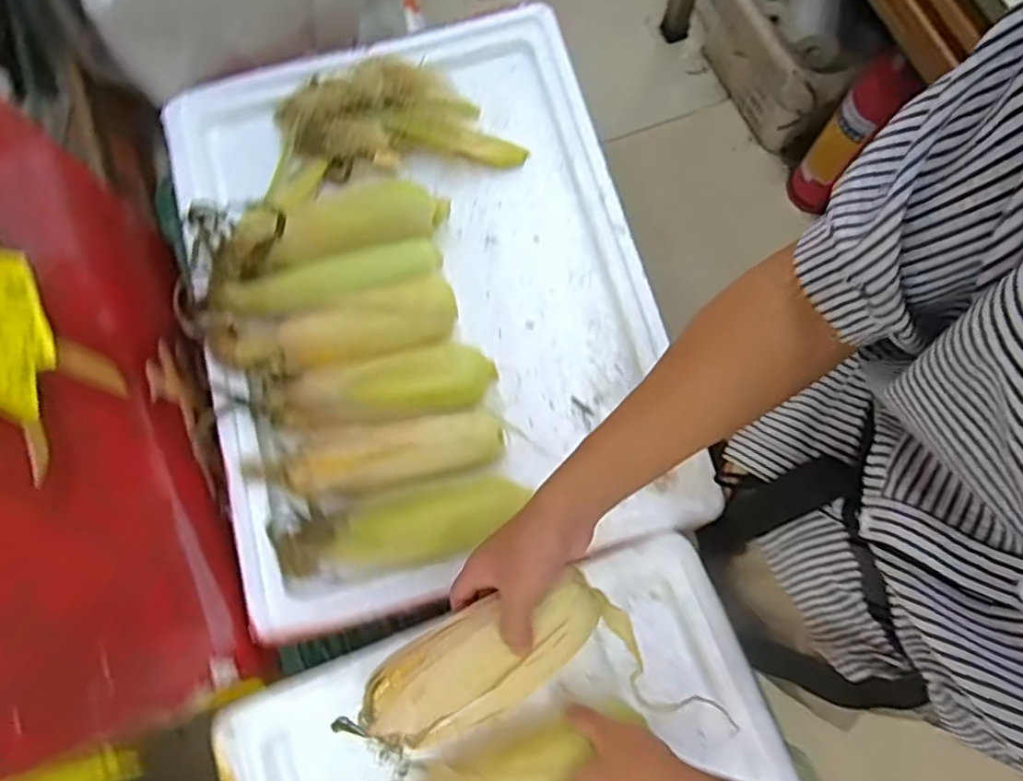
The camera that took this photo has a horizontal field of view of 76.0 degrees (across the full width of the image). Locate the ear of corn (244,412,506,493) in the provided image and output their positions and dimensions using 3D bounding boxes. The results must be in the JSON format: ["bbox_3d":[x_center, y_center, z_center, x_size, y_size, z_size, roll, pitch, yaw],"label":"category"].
[{"bbox_3d":[-0.124,0.070,0.616,0.231,0.040,0.056,-14,76,-4],"label":"ear of corn"}]

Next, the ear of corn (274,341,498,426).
[{"bbox_3d":[-0.122,0.001,0.640,0.206,0.052,0.063,-10,75,-3],"label":"ear of corn"}]

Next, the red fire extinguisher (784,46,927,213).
[{"bbox_3d":[0.663,-0.495,1.310,0.089,0.389,0.095,28,77,7],"label":"red fire extinguisher"}]

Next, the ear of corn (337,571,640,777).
[{"bbox_3d":[-0.024,0.201,0.480,0.217,0.050,0.077,-27,77,1],"label":"ear of corn"}]

